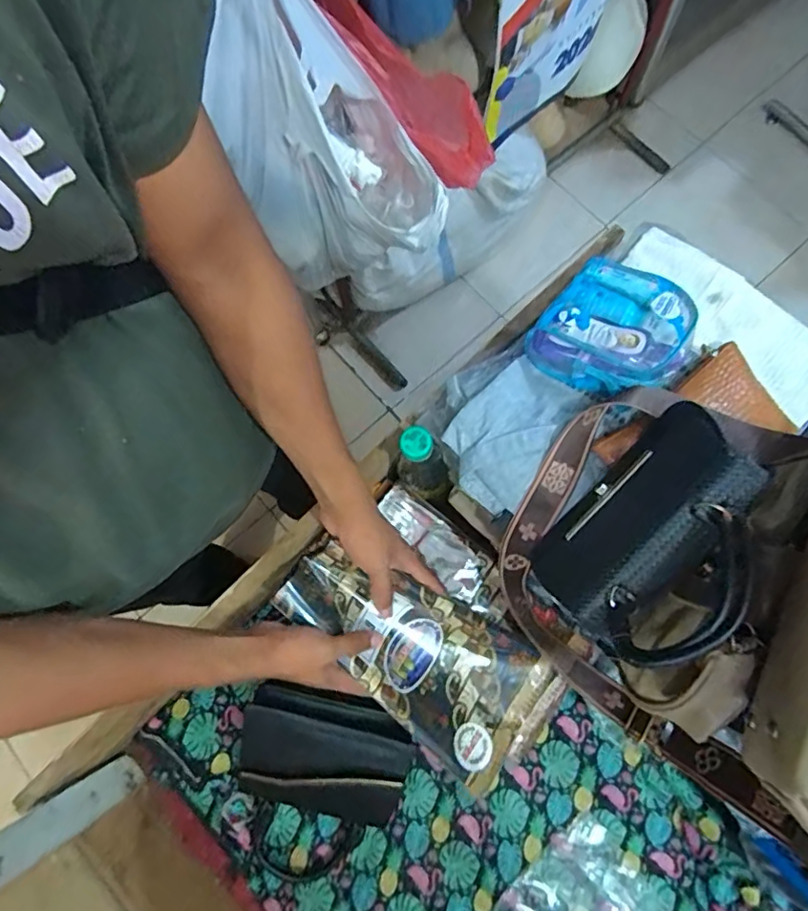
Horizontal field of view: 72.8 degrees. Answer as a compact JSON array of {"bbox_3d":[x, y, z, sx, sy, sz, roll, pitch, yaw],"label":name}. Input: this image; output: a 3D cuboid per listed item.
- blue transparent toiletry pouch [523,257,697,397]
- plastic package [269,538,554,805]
[{"bbox_3d":[0.202,-0.123,0.519,0.125,0.046,0.126,36,81,9],"label":"blue transparent toiletry pouch"},{"bbox_3d":[0.009,0.212,0.597,0.308,0.047,0.155,38,81,-8],"label":"plastic package"}]

